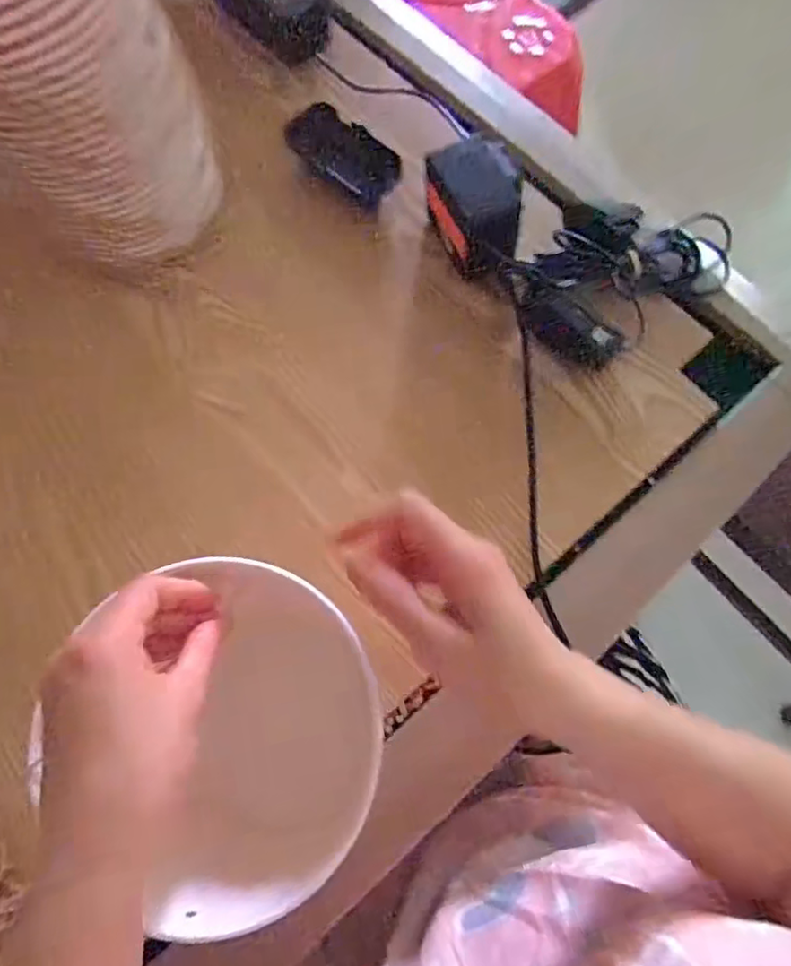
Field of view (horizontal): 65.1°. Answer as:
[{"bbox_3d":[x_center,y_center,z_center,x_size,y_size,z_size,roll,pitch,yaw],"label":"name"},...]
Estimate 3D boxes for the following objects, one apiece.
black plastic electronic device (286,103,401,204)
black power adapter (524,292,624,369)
[{"bbox_3d":[-0.045,-0.290,0.544,0.107,0.021,0.050,40,78,14],"label":"black plastic electronic device"},{"bbox_3d":[0.134,-0.116,0.472,0.073,0.021,0.036,32,76,12],"label":"black power adapter"}]

